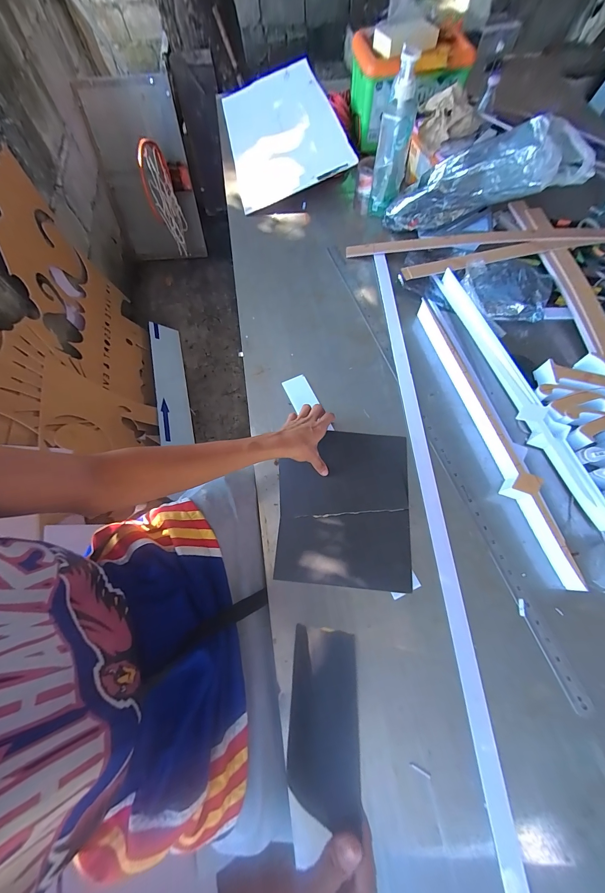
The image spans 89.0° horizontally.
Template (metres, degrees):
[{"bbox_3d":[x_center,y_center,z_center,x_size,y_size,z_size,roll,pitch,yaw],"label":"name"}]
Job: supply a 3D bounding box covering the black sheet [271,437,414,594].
[{"bbox_3d":[0.075,0.103,0.556,0.228,0.010,0.275,4,69,3],"label":"black sheet"}]

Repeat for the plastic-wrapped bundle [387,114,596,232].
[{"bbox_3d":[0.399,-0.609,0.704,0.398,0.142,0.123,7,65,38],"label":"plastic-wrapped bundle"}]

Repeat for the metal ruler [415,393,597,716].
[{"bbox_3d":[0.318,0.145,0.533,0.028,0.006,0.529,-18,69,-6],"label":"metal ruler"}]

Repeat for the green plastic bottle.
[{"bbox_3d":[0.210,-0.695,0.707,0.072,0.260,0.072,12,69,6],"label":"green plastic bottle"}]

